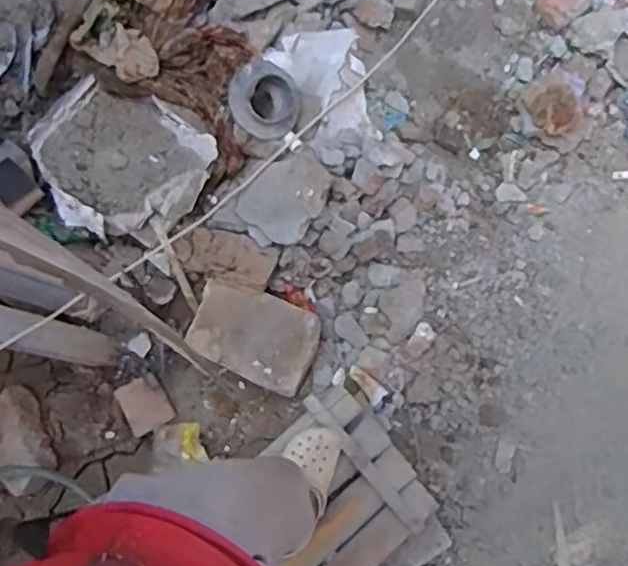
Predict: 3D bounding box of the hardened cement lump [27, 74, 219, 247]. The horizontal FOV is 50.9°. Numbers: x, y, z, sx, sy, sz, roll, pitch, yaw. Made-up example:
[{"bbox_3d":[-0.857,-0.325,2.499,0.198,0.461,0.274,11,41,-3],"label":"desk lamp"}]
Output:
[{"bbox_3d":[-0.470,-0.286,1.565,0.407,0.063,0.344,29,88,-4],"label":"hardened cement lump"}]

